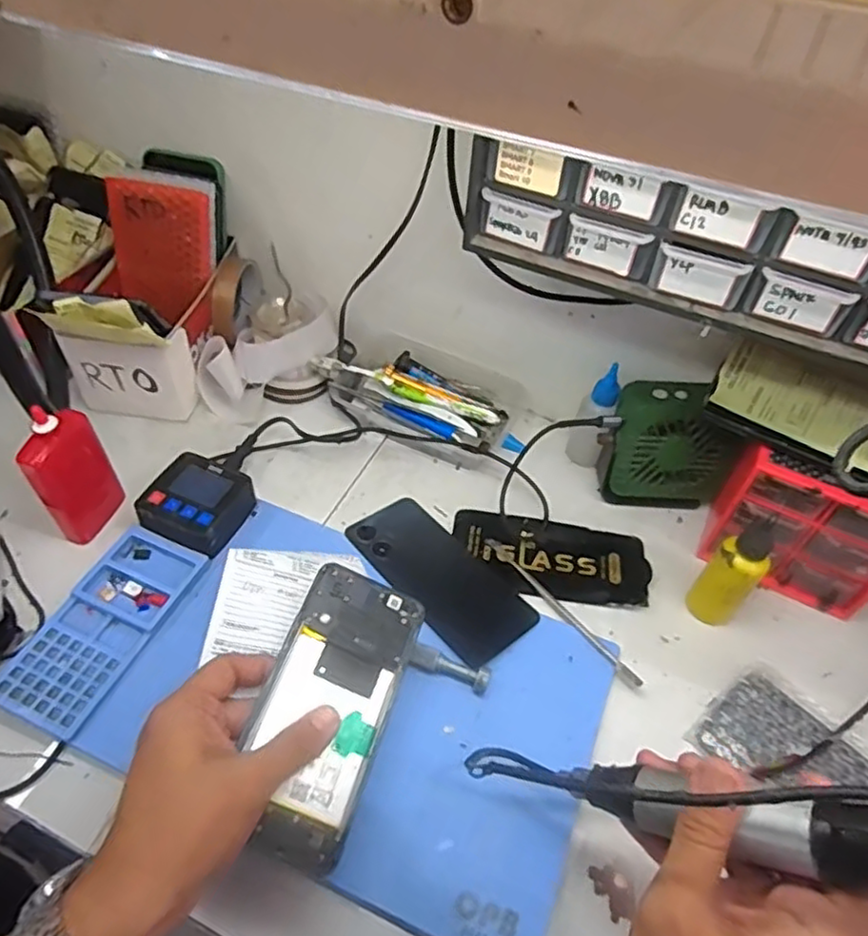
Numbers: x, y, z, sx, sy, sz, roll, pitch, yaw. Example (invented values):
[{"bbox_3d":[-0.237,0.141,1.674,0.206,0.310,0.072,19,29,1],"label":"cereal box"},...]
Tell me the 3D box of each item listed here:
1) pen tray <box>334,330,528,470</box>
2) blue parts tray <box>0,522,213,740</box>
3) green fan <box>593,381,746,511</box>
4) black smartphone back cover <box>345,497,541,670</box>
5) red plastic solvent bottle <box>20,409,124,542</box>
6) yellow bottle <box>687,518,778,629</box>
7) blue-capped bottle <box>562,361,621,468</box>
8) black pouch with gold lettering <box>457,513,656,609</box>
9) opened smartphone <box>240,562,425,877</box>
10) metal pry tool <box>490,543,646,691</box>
[{"bbox_3d":[-0.017,-0.067,0.639,0.186,0.044,0.107,21,49,13],"label":"pen tray"},{"bbox_3d":[-0.232,0.109,0.475,0.069,0.015,0.149,21,49,13],"label":"blue parts tray"},{"bbox_3d":[0.200,-0.016,0.566,0.112,0.113,0.049,3,48,-3],"label":"green fan"},{"bbox_3d":[0.003,0.083,0.529,0.075,0.010,0.160,-31,58,-29],"label":"black smartphone back cover"},{"bbox_3d":[-0.272,0.005,0.506,0.019,0.117,0.055,18,49,11],"label":"red plastic solvent bottle"},{"bbox_3d":[0.221,0.081,0.495,0.032,0.100,0.032,-10,50,-14],"label":"yellow bottle"},{"bbox_3d":[0.141,-0.045,0.589,0.028,0.102,0.030,15,48,7],"label":"blue-capped bottle"},{"bbox_3d":[0.096,0.074,0.552,0.158,0.008,0.070,9,48,2],"label":"black pouch with gold lettering"},{"bbox_3d":[-0.062,0.137,0.392,0.073,0.006,0.160,25,55,-4],"label":"opened smartphone"},{"bbox_3d":[0.098,0.107,0.515,0.011,0.013,0.157,-28,56,-28],"label":"metal pry tool"}]

